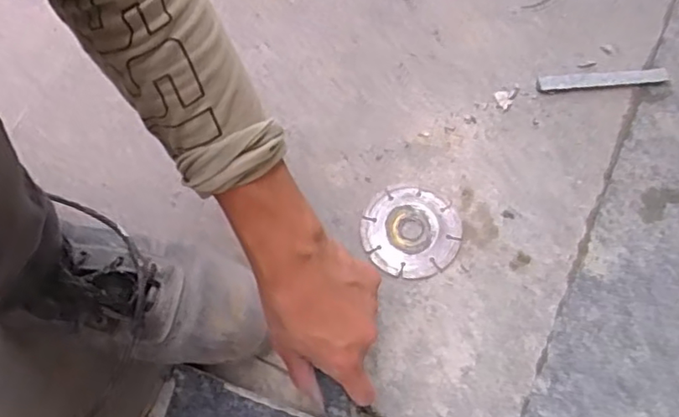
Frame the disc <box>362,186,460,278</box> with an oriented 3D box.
[{"bbox_3d":[0.071,0.022,0.606,0.095,0.004,0.094,-1,72,2],"label":"disc"}]

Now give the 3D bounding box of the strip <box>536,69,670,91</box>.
[{"bbox_3d":[0.284,-0.139,0.653,0.138,0.006,0.017,-3,72,1],"label":"strip"}]

